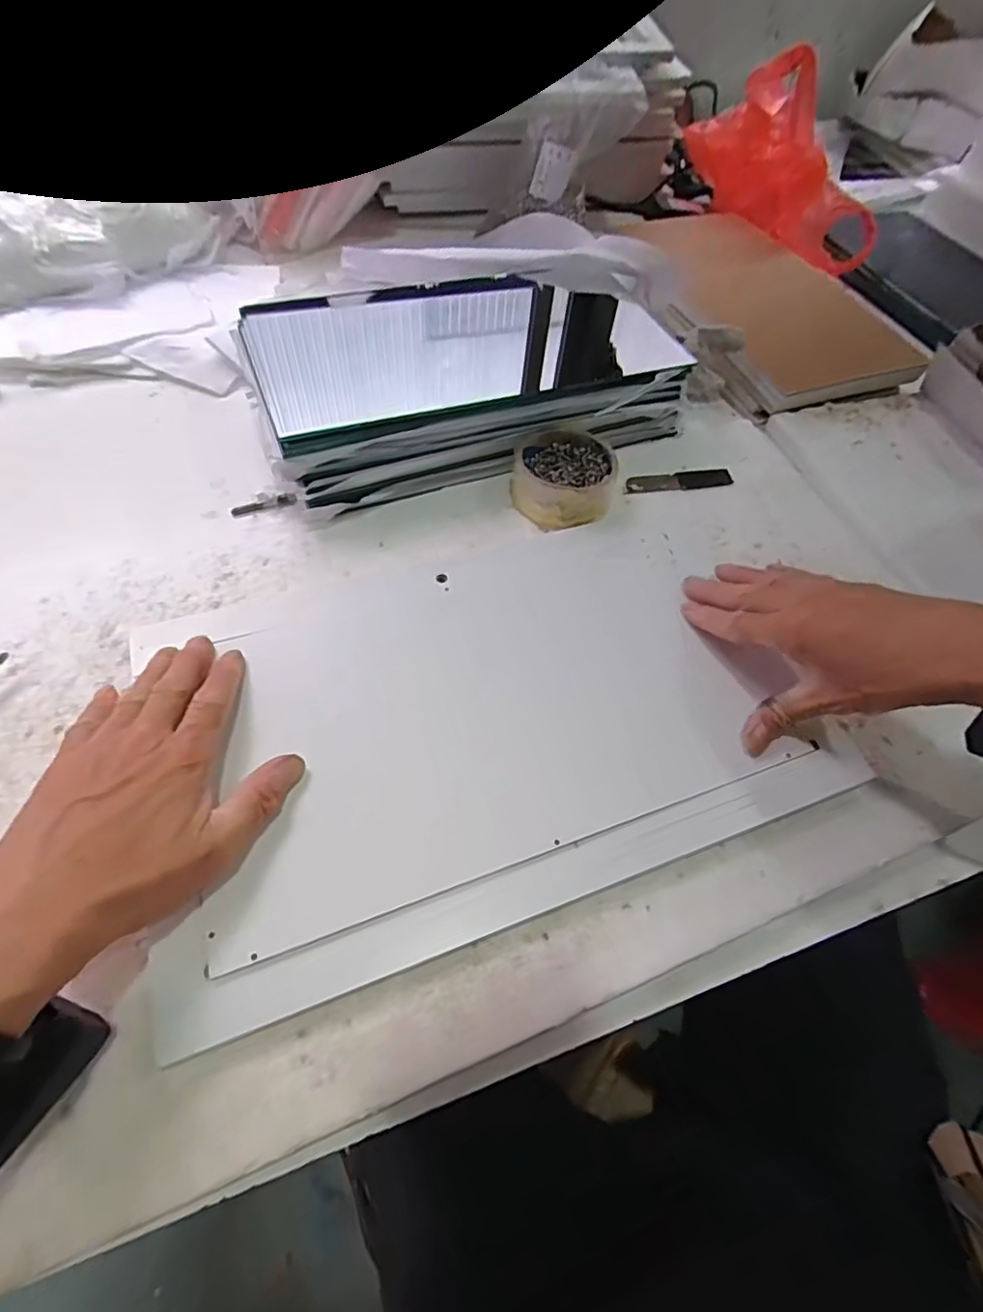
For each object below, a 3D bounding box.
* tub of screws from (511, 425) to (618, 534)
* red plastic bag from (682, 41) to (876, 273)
[{"bbox_3d":[0.061,-0.150,0.488,0.083,0.037,0.088,2,58,-3],"label":"tub of screws"},{"bbox_3d":[0.402,-0.649,0.767,0.104,0.164,0.306,-32,83,-22],"label":"red plastic bag"}]

